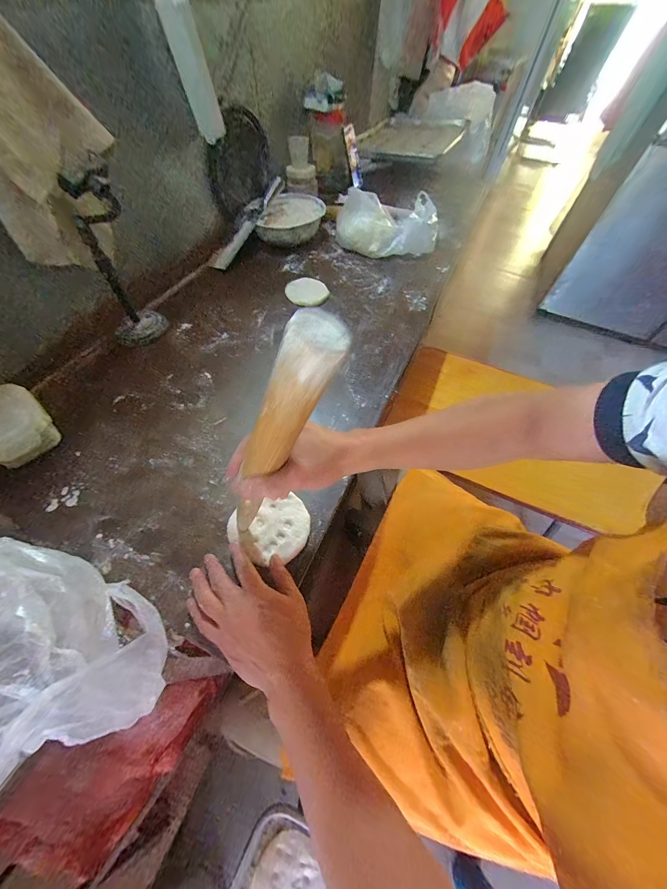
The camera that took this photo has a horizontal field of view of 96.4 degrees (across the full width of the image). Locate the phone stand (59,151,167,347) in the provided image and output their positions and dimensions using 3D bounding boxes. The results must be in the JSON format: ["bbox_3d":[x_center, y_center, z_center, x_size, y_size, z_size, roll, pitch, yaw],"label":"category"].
[{"bbox_3d":[-0.393,-0.315,0.532,0.104,0.252,0.086,-28,64,-20],"label":"phone stand"}]

